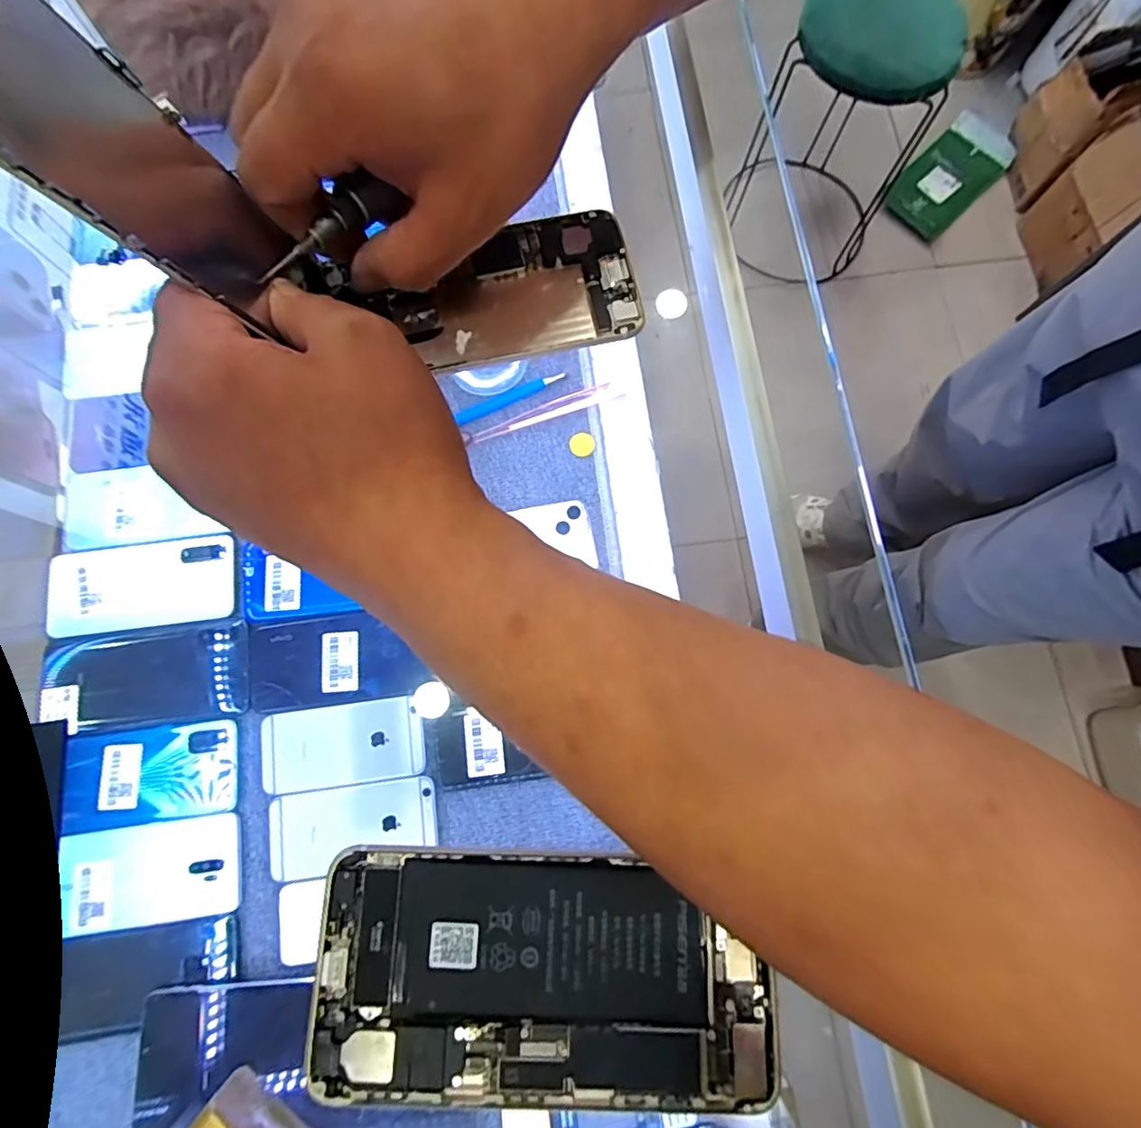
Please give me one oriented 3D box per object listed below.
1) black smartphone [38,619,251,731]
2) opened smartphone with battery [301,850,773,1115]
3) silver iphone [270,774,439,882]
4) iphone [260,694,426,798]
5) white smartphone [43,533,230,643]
[{"bbox_3d":[-0.365,0.095,0.479,0.173,0.011,0.077,-6,78,-2],"label":"black smartphone"},{"bbox_3d":[-0.009,0.142,0.193,0.152,0.006,0.075,3,78,0],"label":"opened smartphone with battery"},{"bbox_3d":[-0.178,0.215,0.457,0.134,0.004,0.062,-8,78,-2],"label":"silver iphone"},{"bbox_3d":[-0.193,0.153,0.473,0.133,0.004,0.067,-8,78,-2],"label":"iphone"},{"bbox_3d":[-0.385,0.020,0.498,0.162,0.013,0.077,-9,78,-2],"label":"white smartphone"}]

